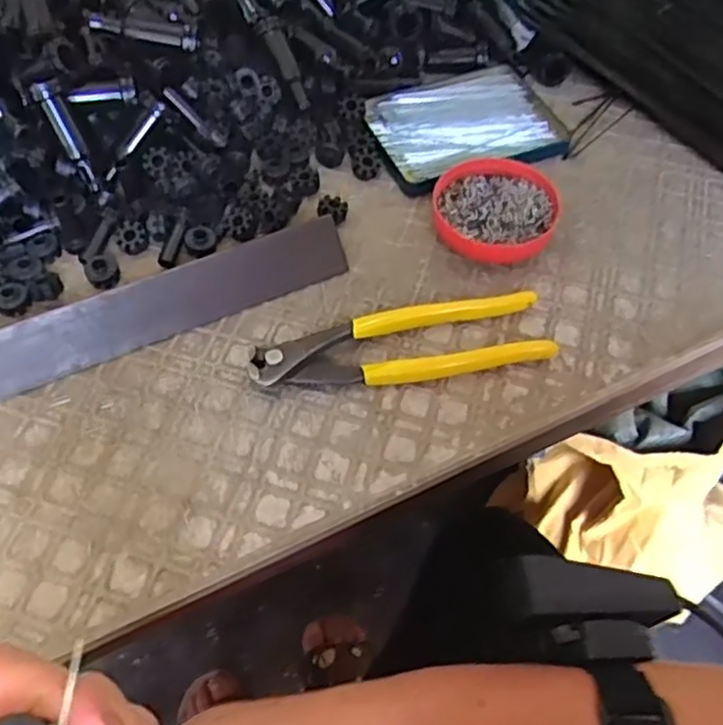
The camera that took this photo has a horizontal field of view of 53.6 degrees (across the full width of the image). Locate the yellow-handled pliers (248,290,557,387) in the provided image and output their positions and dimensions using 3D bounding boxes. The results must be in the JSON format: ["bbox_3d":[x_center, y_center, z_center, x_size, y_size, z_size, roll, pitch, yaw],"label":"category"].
[{"bbox_3d":[0.023,-0.010,0.396,0.163,0.017,0.047,-9,57,-8],"label":"yellow-handled pliers"}]

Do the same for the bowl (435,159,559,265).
[{"bbox_3d":[0.084,-0.096,0.452,0.074,0.020,0.076,1,56,-1],"label":"bowl"}]

